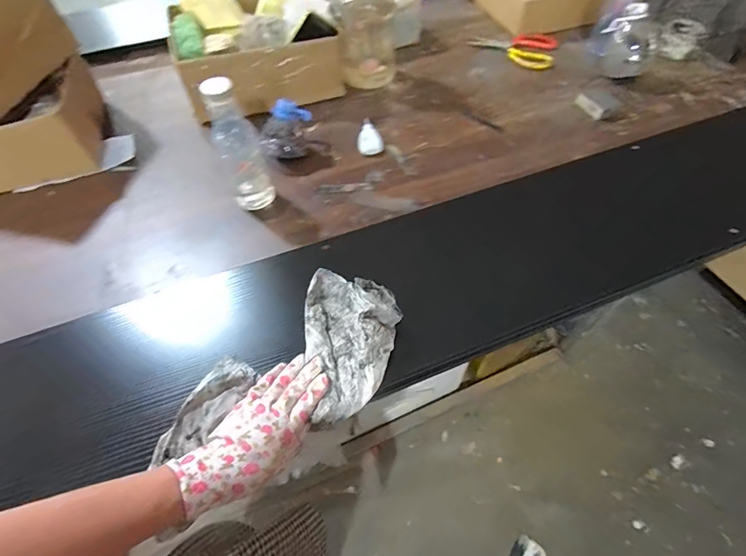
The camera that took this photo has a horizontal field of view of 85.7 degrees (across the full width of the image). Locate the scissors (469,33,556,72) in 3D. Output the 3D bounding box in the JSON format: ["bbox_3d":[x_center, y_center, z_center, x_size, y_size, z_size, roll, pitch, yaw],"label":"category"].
[{"bbox_3d":[0.325,-0.534,0.938,0.194,0.020,0.131,11,59,9],"label":"scissors"}]

